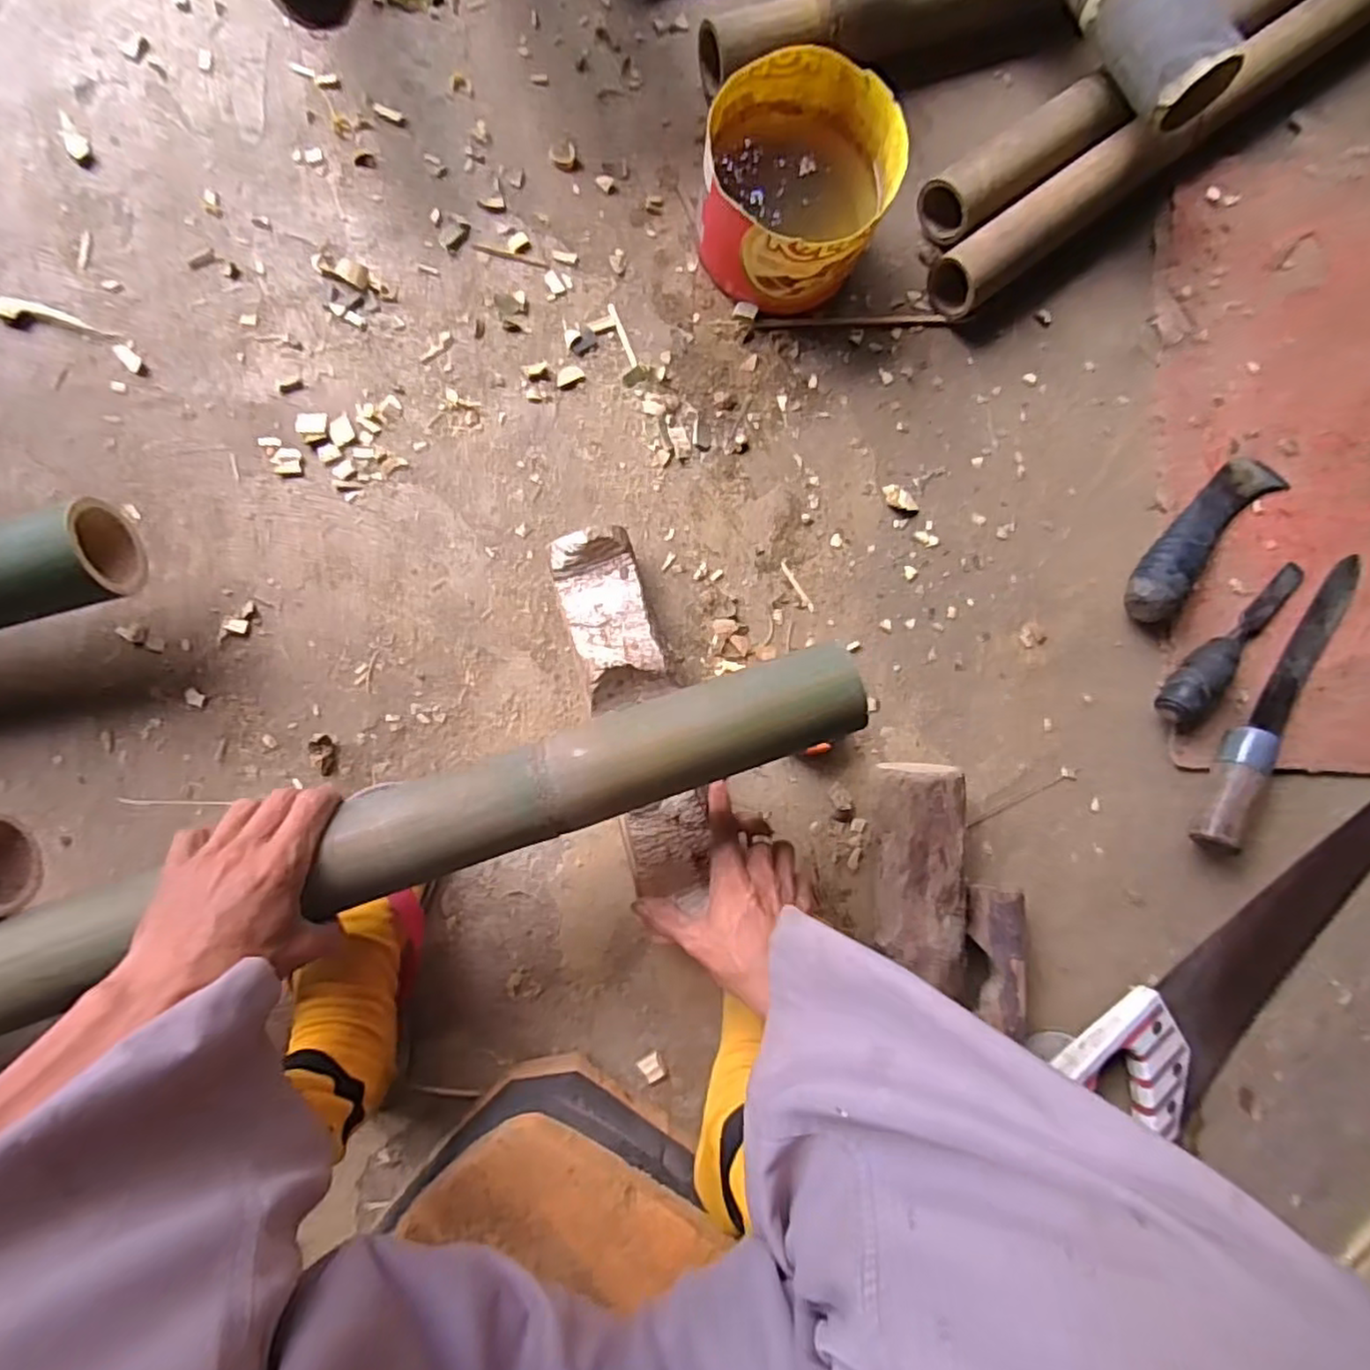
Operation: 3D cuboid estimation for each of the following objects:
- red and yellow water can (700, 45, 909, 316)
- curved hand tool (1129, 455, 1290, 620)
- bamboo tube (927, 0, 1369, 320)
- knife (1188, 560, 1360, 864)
[{"bbox_3d":[0.091,-0.404,0.572,0.144,0.103,0.158,1,85,-6],"label":"red and yellow water can"},{"bbox_3d":[0.472,-0.138,0.617,0.054,0.042,0.210,45,82,-1],"label":"curved hand tool"},{"bbox_3d":[0.489,-0.541,0.648,0.659,0.059,0.062,-36,89,-8],"label":"bamboo tube"},{"bbox_3d":[0.537,0.009,0.611,0.053,0.041,0.328,40,82,-1],"label":"knife"}]

